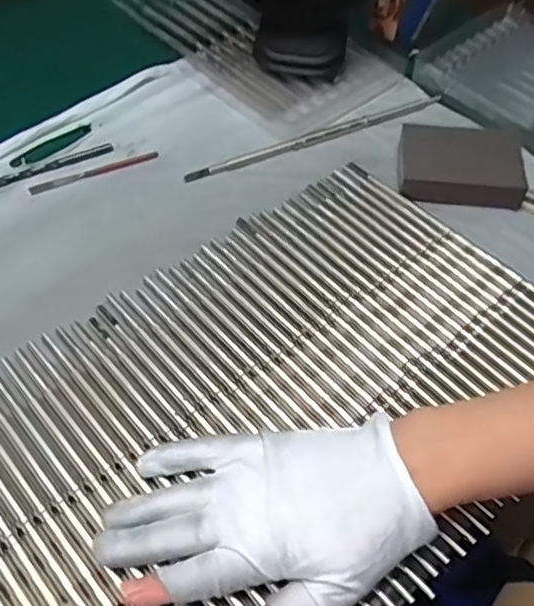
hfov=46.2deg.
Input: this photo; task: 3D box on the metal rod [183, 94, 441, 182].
[{"bbox_3d":[0.050,-0.151,0.557,0.263,0.004,0.015,-23,58,-20],"label":"metal rod"}]

